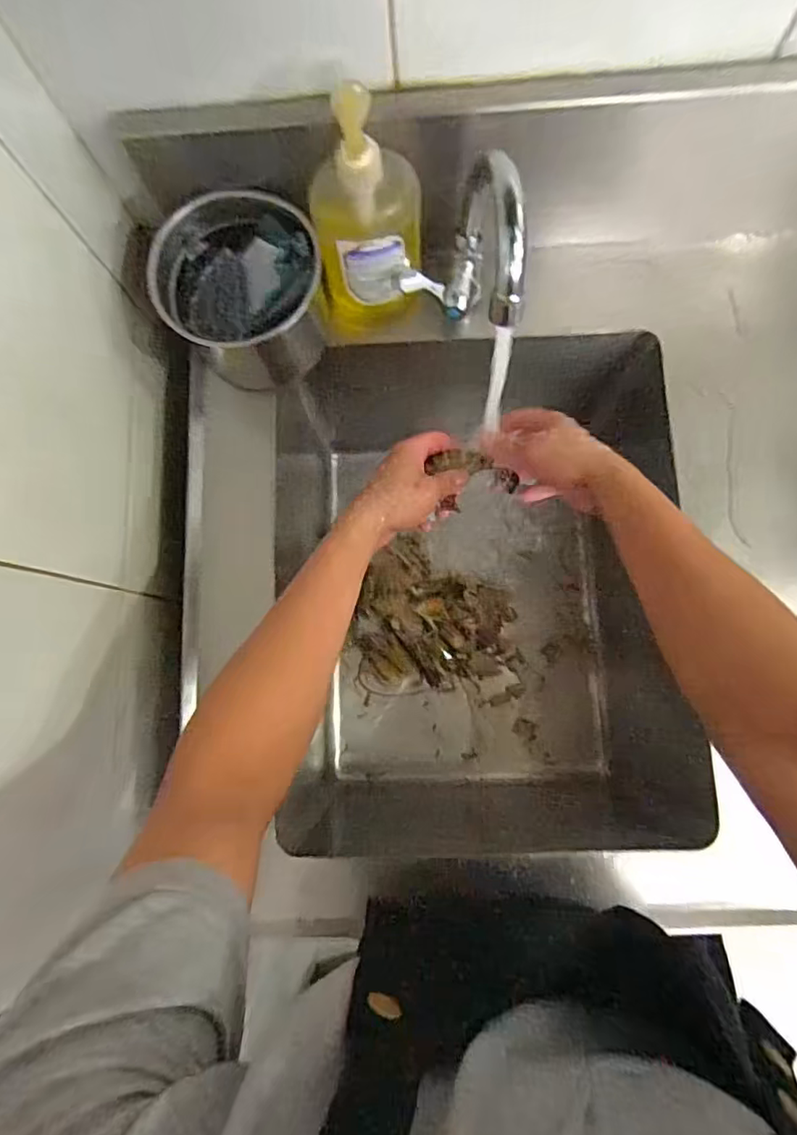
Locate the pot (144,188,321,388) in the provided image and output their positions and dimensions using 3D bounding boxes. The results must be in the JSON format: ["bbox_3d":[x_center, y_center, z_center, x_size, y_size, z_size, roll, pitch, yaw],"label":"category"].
[{"bbox_3d":[-0.152,-0.272,0.573,0.143,0.105,0.149,-1,81,4],"label":"pot"}]

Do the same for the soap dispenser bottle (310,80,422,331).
[{"bbox_3d":[-0.030,-0.310,0.520,0.099,0.224,0.058,-2,81,4],"label":"soap dispenser bottle"}]

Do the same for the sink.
[{"bbox_3d":[0.094,0.039,0.725,0.404,0.317,0.471,-5,80,3],"label":"sink"}]

